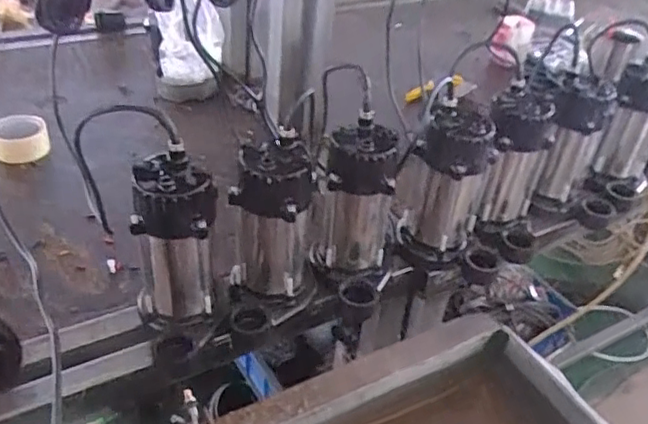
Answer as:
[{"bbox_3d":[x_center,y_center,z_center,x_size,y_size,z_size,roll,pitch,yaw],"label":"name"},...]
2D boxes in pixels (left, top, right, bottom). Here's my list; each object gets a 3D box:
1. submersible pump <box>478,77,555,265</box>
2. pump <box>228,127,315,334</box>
[{"bbox_3d":[0.292,-0.057,0.924,0.122,0.230,0.104,19,40,16],"label":"submersible pump"},{"bbox_3d":[-0.064,0.034,0.767,0.110,0.219,0.136,3,38,-4],"label":"pump"}]

